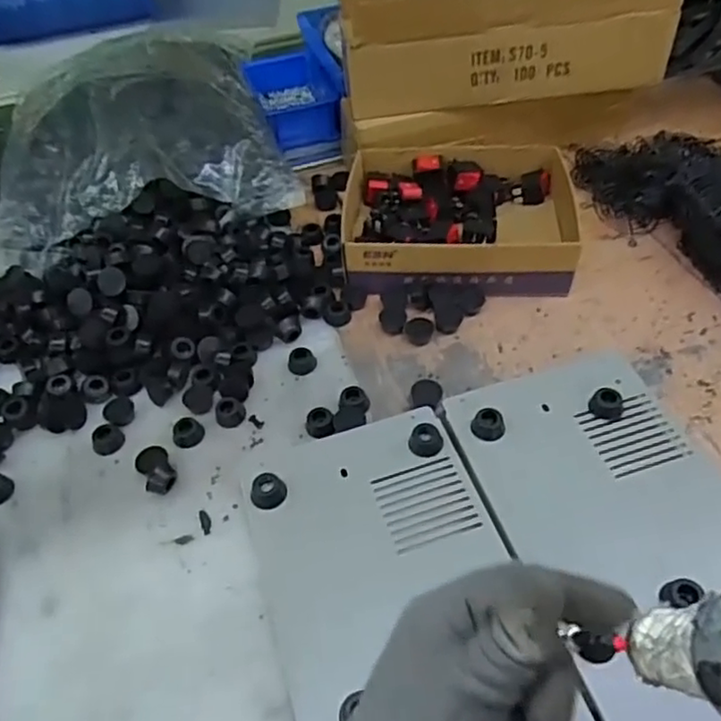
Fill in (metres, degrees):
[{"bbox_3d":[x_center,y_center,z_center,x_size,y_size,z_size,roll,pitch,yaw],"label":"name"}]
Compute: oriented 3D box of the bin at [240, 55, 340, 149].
[{"bbox_3d":[-0.084,-0.323,0.800,0.093,0.048,0.158,-17,50,-9],"label":"bin"}]

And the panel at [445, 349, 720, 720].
[{"bbox_3d":[0.179,0.110,0.428,0.160,0.027,0.269,-16,50,-8],"label":"panel"}]

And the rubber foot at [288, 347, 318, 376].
[{"bbox_3d":[-0.050,0.000,0.548,0.024,0.012,0.020,-3,50,3],"label":"rubber foot"}]

